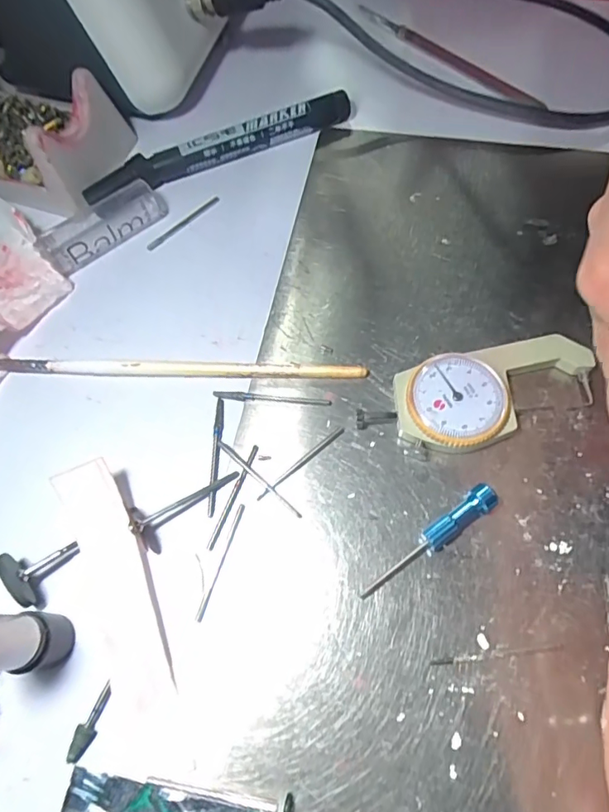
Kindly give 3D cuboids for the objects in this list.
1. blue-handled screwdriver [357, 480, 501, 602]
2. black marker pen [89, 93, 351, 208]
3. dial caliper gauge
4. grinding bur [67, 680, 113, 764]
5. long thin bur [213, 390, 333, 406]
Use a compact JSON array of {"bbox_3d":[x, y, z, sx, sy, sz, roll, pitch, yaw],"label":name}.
[{"bbox_3d":[0.045,0.049,0.183,0.058,0.011,0.009,-35,69,-11],"label":"blue-handled screwdriver"},{"bbox_3d":[-0.043,-0.134,0.267,0.142,0.016,0.012,-22,67,-6],"label":"black marker pen"},{"bbox_3d":[0.070,-0.004,0.203,0.091,0.013,0.038,-19,67,-5],"label":"dial caliper gauge"},{"bbox_3d":[-0.071,0.105,0.171,0.006,0.005,0.025,16,68,10],"label":"grinding bur"},{"bbox_3d":[-0.014,-0.004,0.214,0.049,0.004,0.004,5,67,6],"label":"long thin bur"}]

